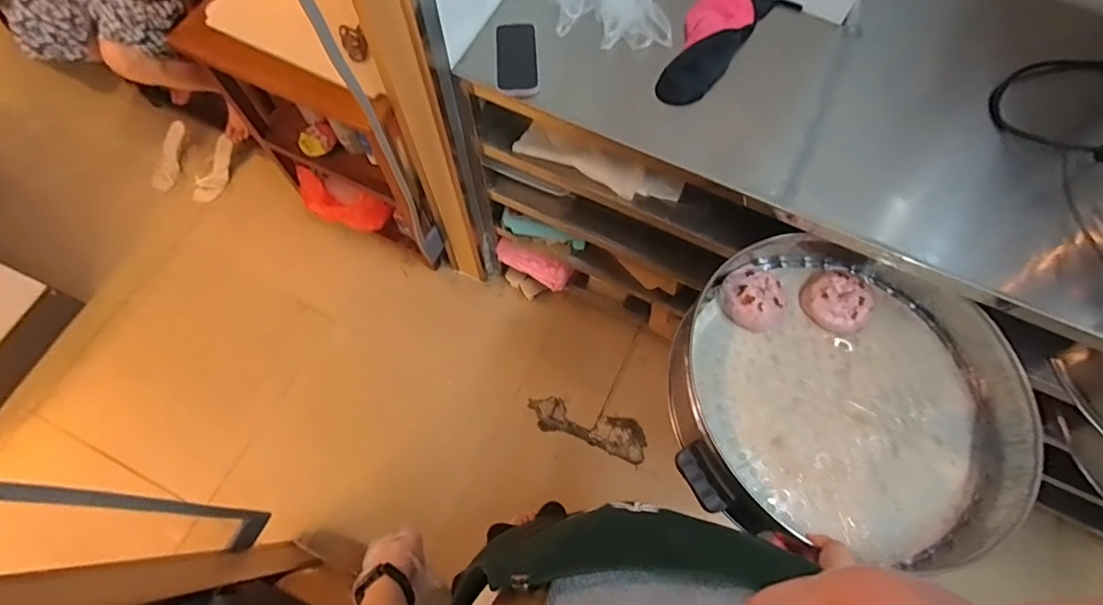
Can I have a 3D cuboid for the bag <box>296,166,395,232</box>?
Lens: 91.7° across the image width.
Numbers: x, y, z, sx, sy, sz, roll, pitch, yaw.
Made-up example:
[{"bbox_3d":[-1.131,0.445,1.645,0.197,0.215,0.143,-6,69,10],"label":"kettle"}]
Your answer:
[{"bbox_3d":[-0.643,-0.310,1.601,0.316,0.192,0.121,29,69,9],"label":"bag"}]

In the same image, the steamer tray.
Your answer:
[{"bbox_3d":[0.456,0.121,0.844,0.498,0.116,0.502,10,67,2],"label":"steamer tray"}]

